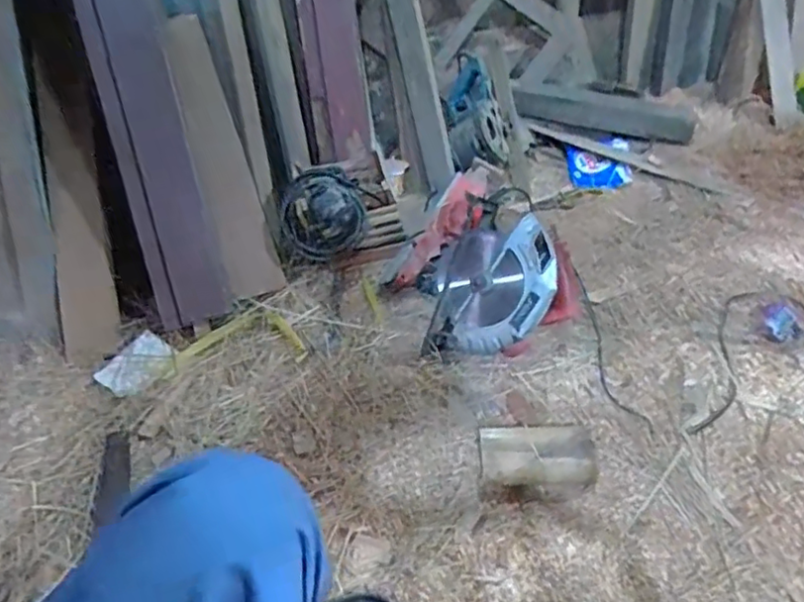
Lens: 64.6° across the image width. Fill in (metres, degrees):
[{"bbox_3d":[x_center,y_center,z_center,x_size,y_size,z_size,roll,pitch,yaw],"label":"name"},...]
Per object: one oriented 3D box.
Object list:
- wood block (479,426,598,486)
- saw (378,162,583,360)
[{"bbox_3d":[0.197,0.229,0.929,0.160,0.061,0.085,-1,42,7],"label":"wood block"},{"bbox_3d":[0.121,-0.056,1.112,0.341,0.254,0.234,20,45,26],"label":"saw"}]

